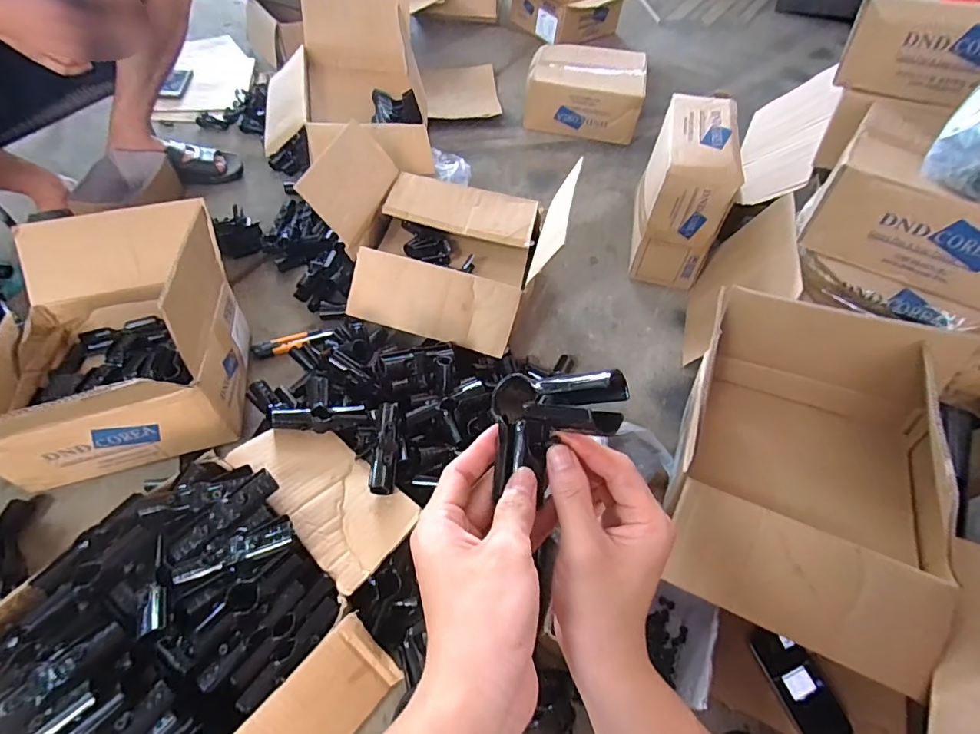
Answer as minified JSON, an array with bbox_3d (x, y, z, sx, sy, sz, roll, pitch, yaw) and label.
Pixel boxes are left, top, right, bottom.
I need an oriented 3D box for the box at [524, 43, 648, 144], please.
[{"bbox_3d":[0.290,-0.849,1.496,0.341,0.139,0.302,11,56,4],"label":"box"}]

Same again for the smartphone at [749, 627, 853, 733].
[{"bbox_3d":[0.423,0.432,0.664,0.070,0.012,0.146,-17,59,-15],"label":"smartphone"}]

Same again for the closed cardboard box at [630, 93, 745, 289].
[{"bbox_3d":[0.424,-0.397,1.097,0.154,0.289,0.336,12,56,4],"label":"closed cardboard box"}]

